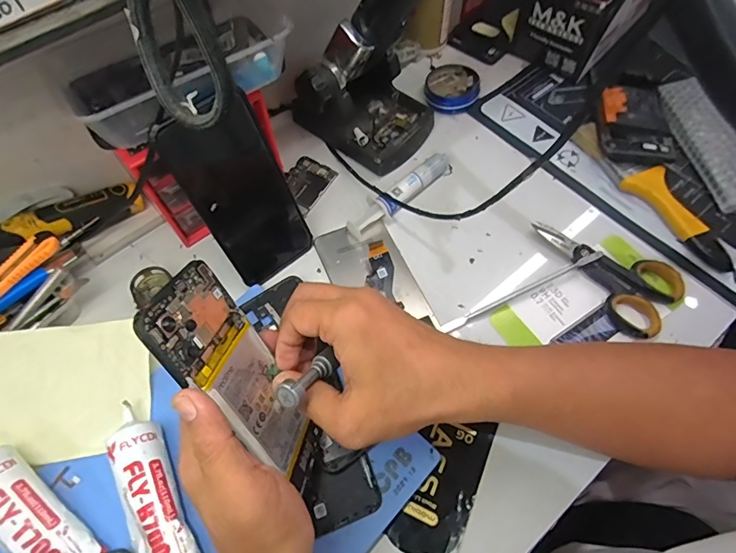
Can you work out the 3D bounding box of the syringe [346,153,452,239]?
[{"bbox_3d":[0.034,-0.086,0.462,0.028,0.023,0.133,40,69,20],"label":"syringe"}]

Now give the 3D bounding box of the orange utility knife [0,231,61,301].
[{"bbox_3d":[-0.308,0.006,0.377,0.023,0.016,0.108,35,68,17],"label":"orange utility knife"}]

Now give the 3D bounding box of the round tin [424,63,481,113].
[{"bbox_3d":[0.100,-0.223,0.533,0.062,0.015,0.066,0,61,1],"label":"round tin"}]

